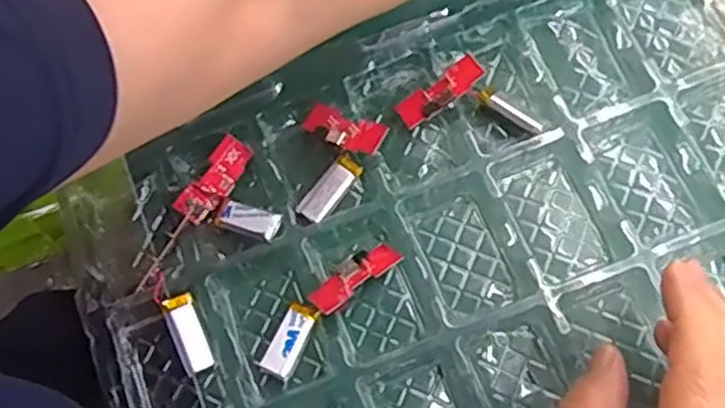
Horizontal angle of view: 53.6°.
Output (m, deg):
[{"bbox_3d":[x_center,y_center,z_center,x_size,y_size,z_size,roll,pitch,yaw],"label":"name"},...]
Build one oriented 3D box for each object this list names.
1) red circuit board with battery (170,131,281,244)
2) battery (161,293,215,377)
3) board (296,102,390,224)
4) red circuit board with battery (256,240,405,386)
[{"bbox_3d":[-0.056,-0.004,0.333,0.050,0.025,0.044,31,76,15],"label":"red circuit board with battery"},{"bbox_3d":[-0.076,0.057,0.314,0.013,0.010,0.034,-23,70,-3],"label":"battery"},{"bbox_3d":[-0.019,-0.021,0.333,0.039,0.014,0.051,33,78,8],"label":"board"},{"bbox_3d":[-0.016,0.044,0.317,0.020,0.008,0.076,41,79,18],"label":"red circuit board with battery"}]

